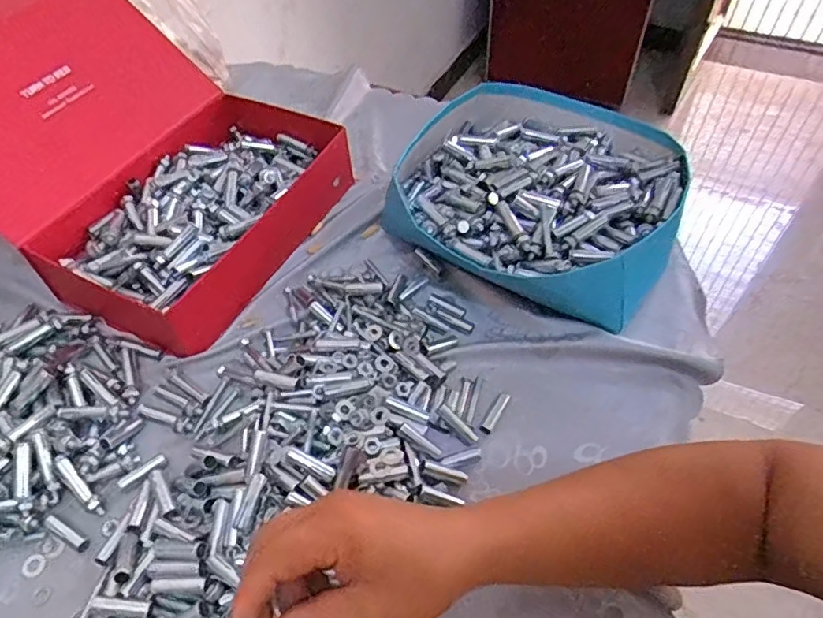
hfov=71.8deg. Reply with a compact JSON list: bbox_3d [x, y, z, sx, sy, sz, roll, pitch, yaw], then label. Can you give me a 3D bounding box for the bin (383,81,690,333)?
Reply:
[{"bbox_3d":[0.135,-0.127,0.614,0.286,0.087,0.298,24,55,18],"label":"bin"}]

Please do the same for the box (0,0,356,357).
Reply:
[{"bbox_3d":[-0.312,-0.182,0.596,0.393,0.189,0.302,23,55,17],"label":"box"}]

